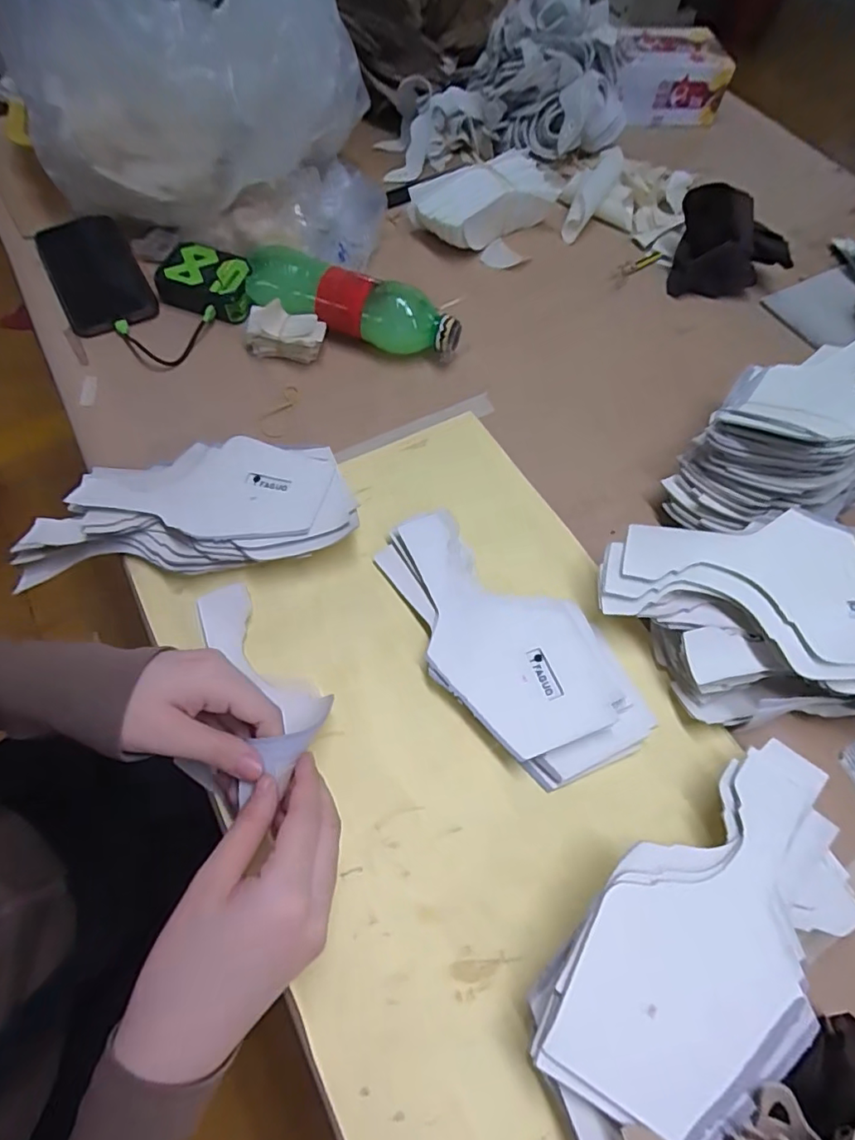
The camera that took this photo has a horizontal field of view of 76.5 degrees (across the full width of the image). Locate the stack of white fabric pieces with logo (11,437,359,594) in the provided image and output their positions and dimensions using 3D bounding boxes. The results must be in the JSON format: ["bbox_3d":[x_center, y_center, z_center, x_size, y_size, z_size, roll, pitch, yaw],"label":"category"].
[{"bbox_3d":[-0.183,-0.042,0.425,0.245,0.040,0.100,-7,64,-5],"label":"stack of white fabric pieces with logo"}]

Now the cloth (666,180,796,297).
[{"bbox_3d":[0.314,-0.330,0.565,0.119,0.088,0.060,21,65,8],"label":"cloth"}]

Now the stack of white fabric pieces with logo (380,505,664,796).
[{"bbox_3d":[0.051,0.048,0.383,0.216,0.018,0.105,42,70,17],"label":"stack of white fabric pieces with logo"}]

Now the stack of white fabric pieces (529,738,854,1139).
[{"bbox_3d":[0.152,0.199,0.294,0.217,0.048,0.105,-30,69,-16],"label":"stack of white fabric pieces"}]

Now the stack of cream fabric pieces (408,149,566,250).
[{"bbox_3d":[0.064,-0.414,0.607,0.167,0.053,0.082,-32,69,-16],"label":"stack of cream fabric pieces"}]

